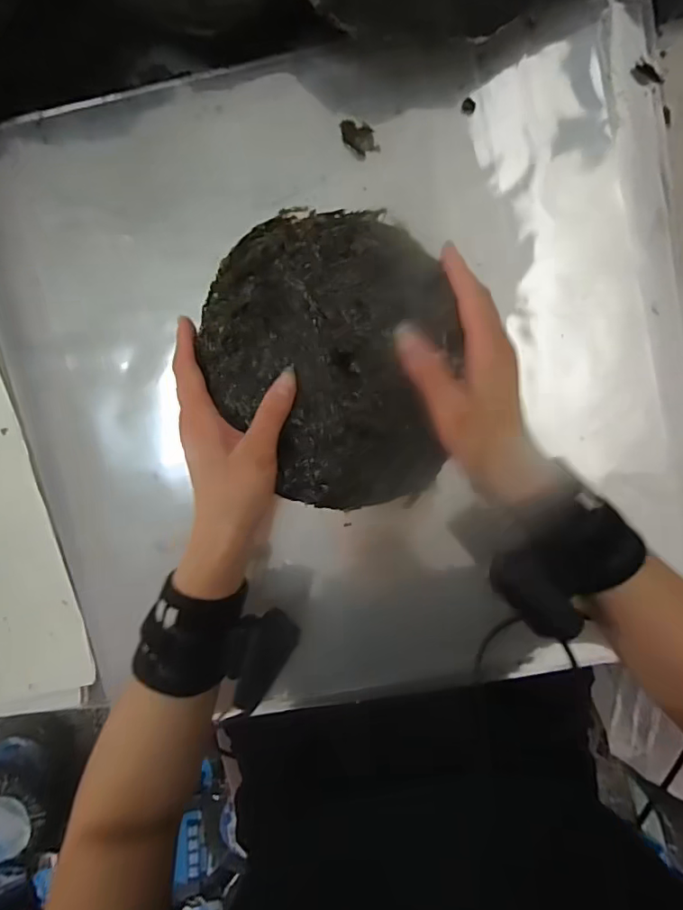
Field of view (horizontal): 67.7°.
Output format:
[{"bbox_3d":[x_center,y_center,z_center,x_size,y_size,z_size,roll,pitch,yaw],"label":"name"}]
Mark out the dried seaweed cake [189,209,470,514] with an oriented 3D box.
[{"bbox_3d":[-0.007,-0.068,0.369,0.171,0.030,0.203,0,97,0],"label":"dried seaweed cake"}]

